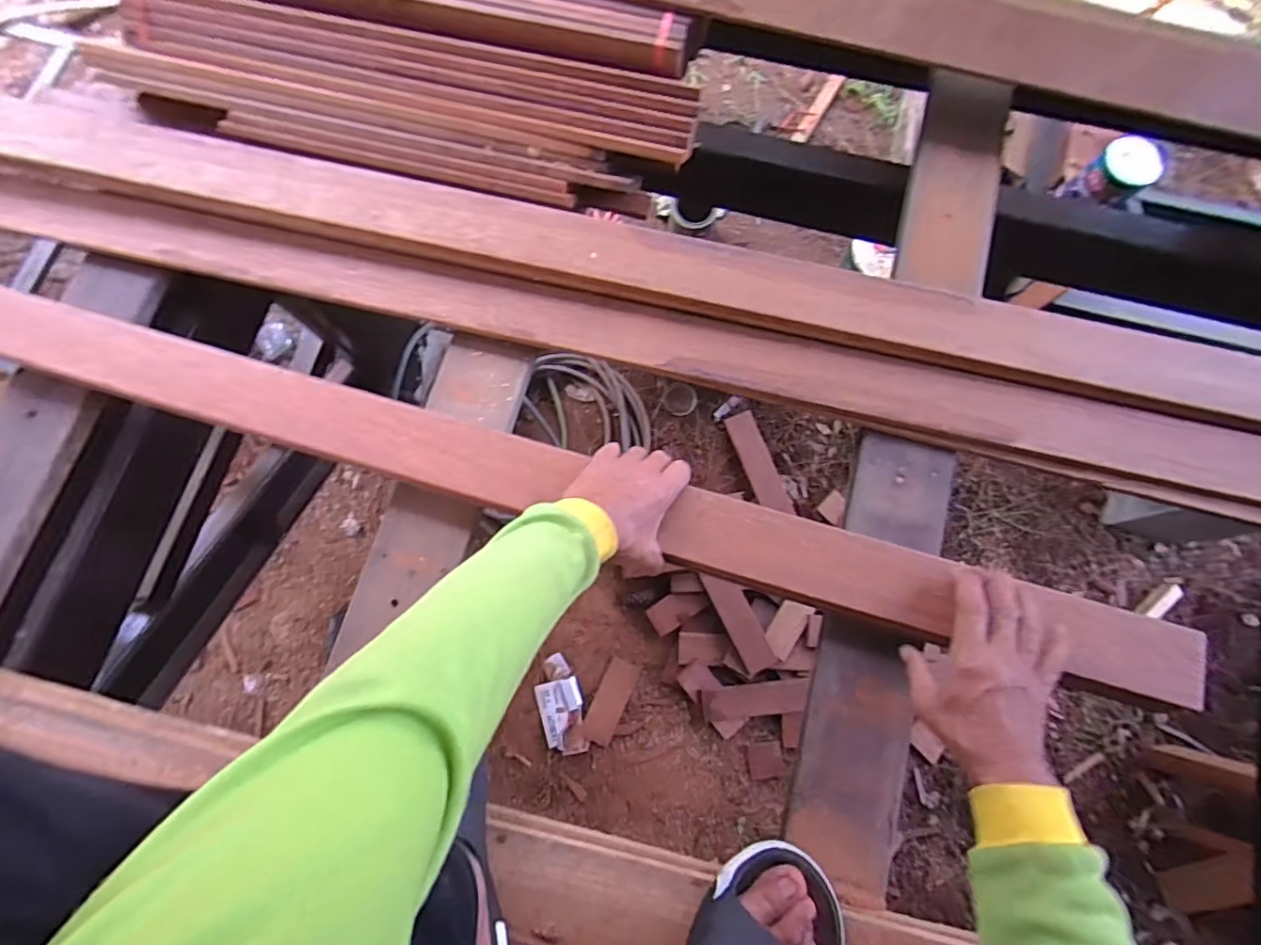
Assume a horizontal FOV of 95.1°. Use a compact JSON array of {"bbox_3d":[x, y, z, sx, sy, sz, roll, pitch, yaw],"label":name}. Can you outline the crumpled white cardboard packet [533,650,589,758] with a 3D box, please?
[{"bbox_3d":[-0.144,0.486,1.195,0.087,0.017,0.189,-16,82,0],"label":"crumpled white cardboard packet"}]

